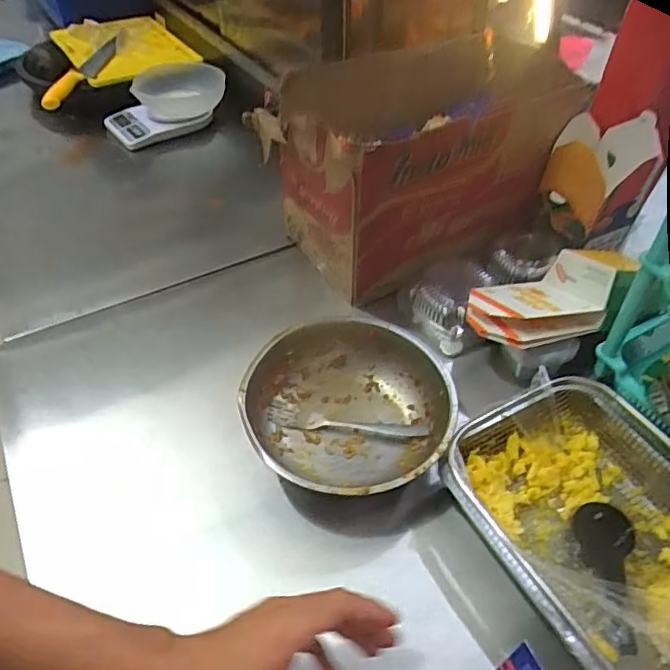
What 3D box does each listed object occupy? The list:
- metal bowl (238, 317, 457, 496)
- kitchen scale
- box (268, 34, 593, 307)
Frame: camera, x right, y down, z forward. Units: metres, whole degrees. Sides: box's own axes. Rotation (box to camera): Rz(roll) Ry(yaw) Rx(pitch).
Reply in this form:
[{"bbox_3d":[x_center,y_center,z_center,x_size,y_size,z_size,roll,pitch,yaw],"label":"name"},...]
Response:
[{"bbox_3d":[0.012,0.085,0.634,0.219,0.076,0.221,1,46,-1],"label":"metal bowl"},{"bbox_3d":[-0.356,-0.483,1.191,0.241,0.101,0.179,-22,50,-21],"label":"kitchen scale"},{"bbox_3d":[0.111,-0.281,0.874,0.394,0.213,0.320,-19,49,-19],"label":"box"}]

